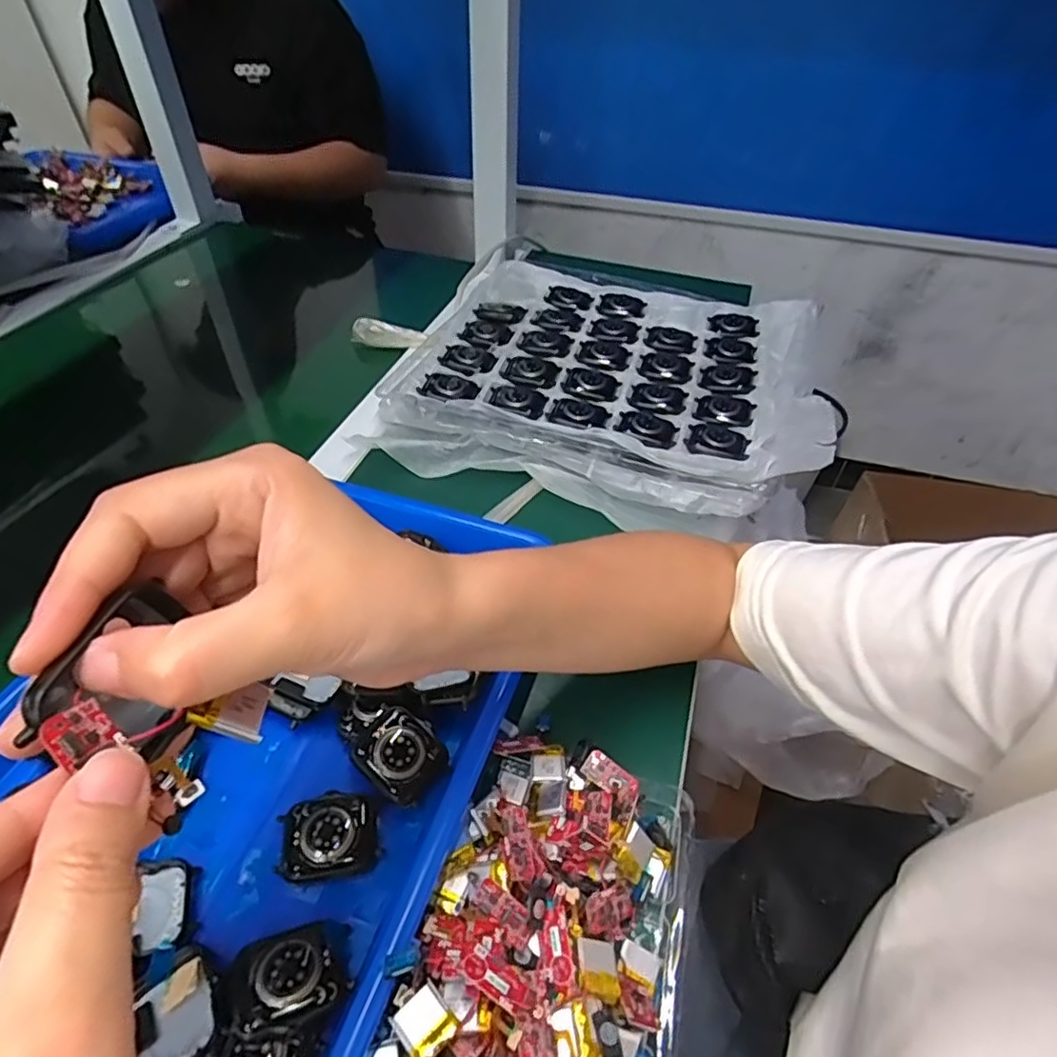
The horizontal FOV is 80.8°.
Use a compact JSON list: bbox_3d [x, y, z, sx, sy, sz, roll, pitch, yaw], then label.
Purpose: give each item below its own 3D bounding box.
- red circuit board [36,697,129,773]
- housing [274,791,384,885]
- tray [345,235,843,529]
[{"bbox_3d":[-0.104,0.047,0.144,0.012,0.004,0.016,50,21,3],"label":"red circuit board"},{"bbox_3d":[-0.094,0.144,0.293,0.044,0.012,0.037,-7,46,-9],"label":"housing"},{"bbox_3d":[0.066,-0.134,0.539,0.353,0.055,0.282,15,47,13],"label":"tray"}]

